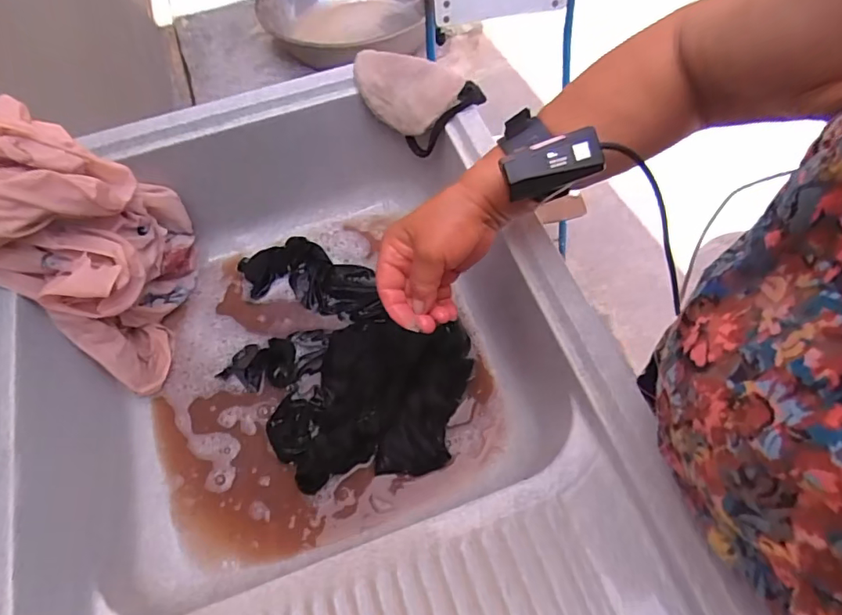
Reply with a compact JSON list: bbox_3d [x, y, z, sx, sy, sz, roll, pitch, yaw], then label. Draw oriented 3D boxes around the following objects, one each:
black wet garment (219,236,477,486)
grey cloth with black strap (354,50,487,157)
[{"bbox_3d":[-0.108,0.056,0.601,0.333,0.044,0.237,32,68,18],"label":"black wet garment"},{"bbox_3d":[-0.004,-0.233,0.585,0.138,0.074,0.067,33,69,19],"label":"grey cloth with black strap"}]

